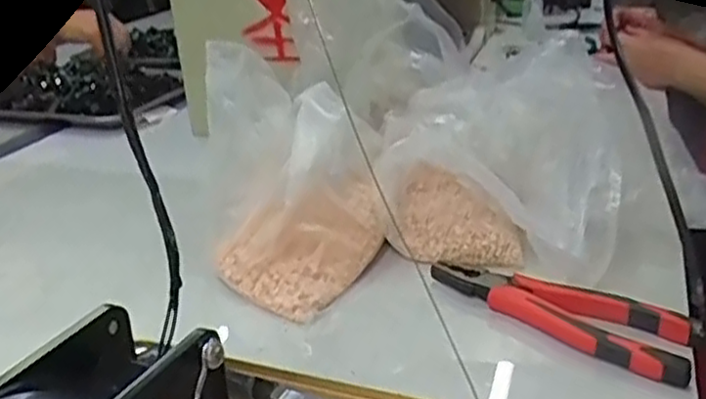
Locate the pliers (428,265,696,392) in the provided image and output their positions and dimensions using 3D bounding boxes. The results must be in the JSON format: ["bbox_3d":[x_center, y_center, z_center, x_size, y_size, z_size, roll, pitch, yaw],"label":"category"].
[{"bbox_3d":[0.147,0.077,0.511,0.192,0.022,0.054,19,32,40],"label":"pliers"}]

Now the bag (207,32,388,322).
[{"bbox_3d":[-0.055,-0.024,0.603,0.155,0.142,0.222,-3,24,-1],"label":"bag"}]

